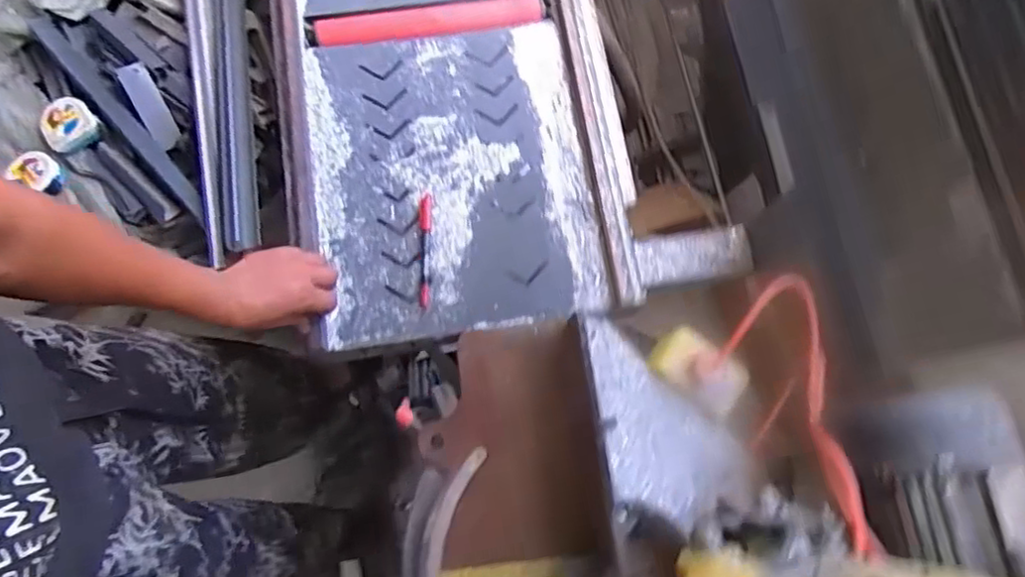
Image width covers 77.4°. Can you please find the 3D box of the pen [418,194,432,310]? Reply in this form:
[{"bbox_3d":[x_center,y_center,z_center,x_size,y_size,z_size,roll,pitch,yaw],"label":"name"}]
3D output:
[{"bbox_3d":[-0.106,-0.046,0.765,0.015,0.010,0.139,0,76,-1],"label":"pen"}]

